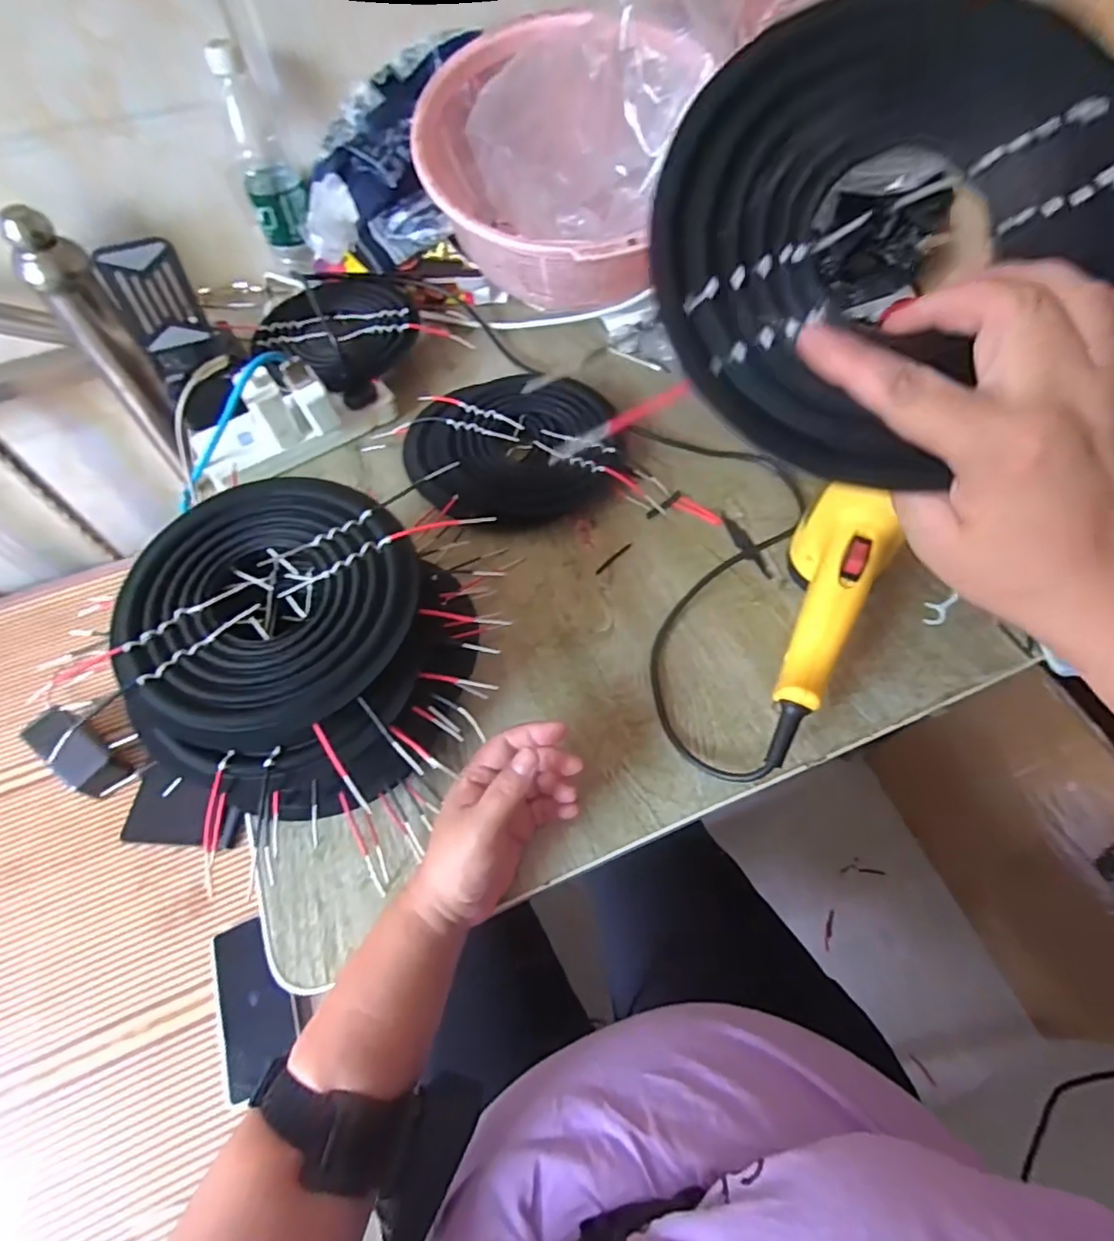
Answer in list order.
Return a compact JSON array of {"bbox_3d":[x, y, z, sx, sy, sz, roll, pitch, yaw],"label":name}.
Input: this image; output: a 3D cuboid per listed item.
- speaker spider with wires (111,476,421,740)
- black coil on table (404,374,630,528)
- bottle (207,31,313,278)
[{"bbox_3d":[-0.176,-0.013,0.360,0.174,0.031,0.161,8,59,6],"label":"speaker spider with wires"},{"bbox_3d":[-0.042,-0.175,0.573,0.200,0.032,0.181,-15,59,-8],"label":"black coil on table"},{"bbox_3d":[-0.313,-0.486,0.637,0.063,0.182,0.067,-6,59,-2],"label":"bottle"}]

